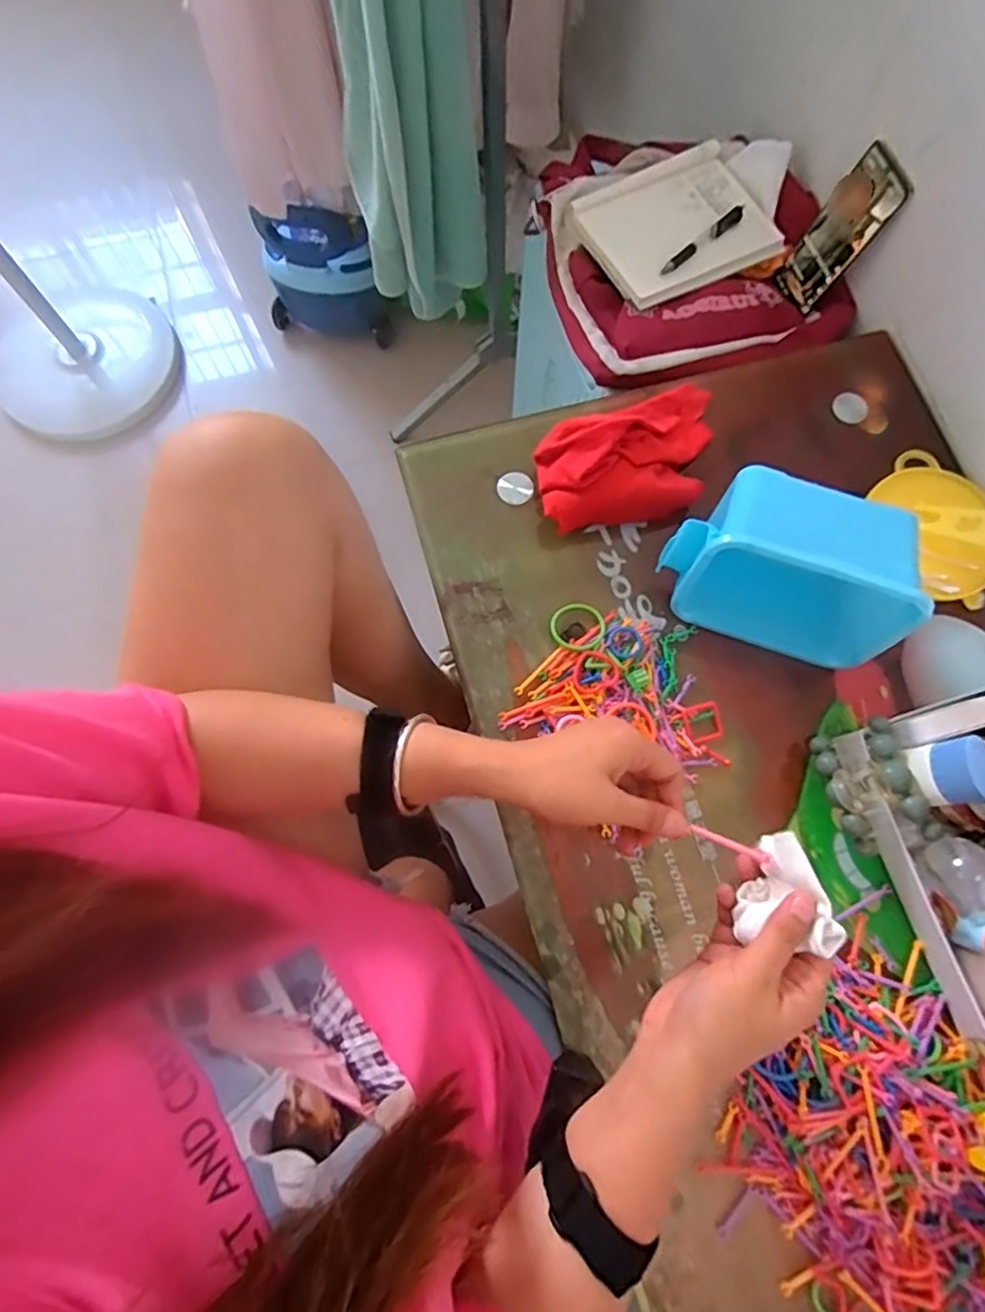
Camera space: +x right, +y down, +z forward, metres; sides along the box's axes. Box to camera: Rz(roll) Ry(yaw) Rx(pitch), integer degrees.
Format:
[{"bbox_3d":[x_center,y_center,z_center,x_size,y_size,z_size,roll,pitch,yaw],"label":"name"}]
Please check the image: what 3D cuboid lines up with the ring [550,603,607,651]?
[{"bbox_3d":[0.077,-0.025,0.575,0.048,0.005,0.047,-3,65,5],"label":"ring"}]

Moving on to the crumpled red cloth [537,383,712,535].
[{"bbox_3d":[0.137,-0.185,0.596,0.206,0.067,0.117,-27,76,-8],"label":"crumpled red cloth"}]

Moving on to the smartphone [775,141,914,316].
[{"bbox_3d":[0.372,-0.453,0.689,0.010,0.150,0.071,-14,76,-23],"label":"smartphone"}]

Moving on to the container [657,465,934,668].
[{"bbox_3d":[0.248,-0.075,0.543,0.188,0.123,0.108,20,75,5],"label":"container"}]

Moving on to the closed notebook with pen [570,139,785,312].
[{"bbox_3d":[0.207,-0.488,0.723,0.193,0.022,0.163,-28,79,-9],"label":"closed notebook with pen"}]

